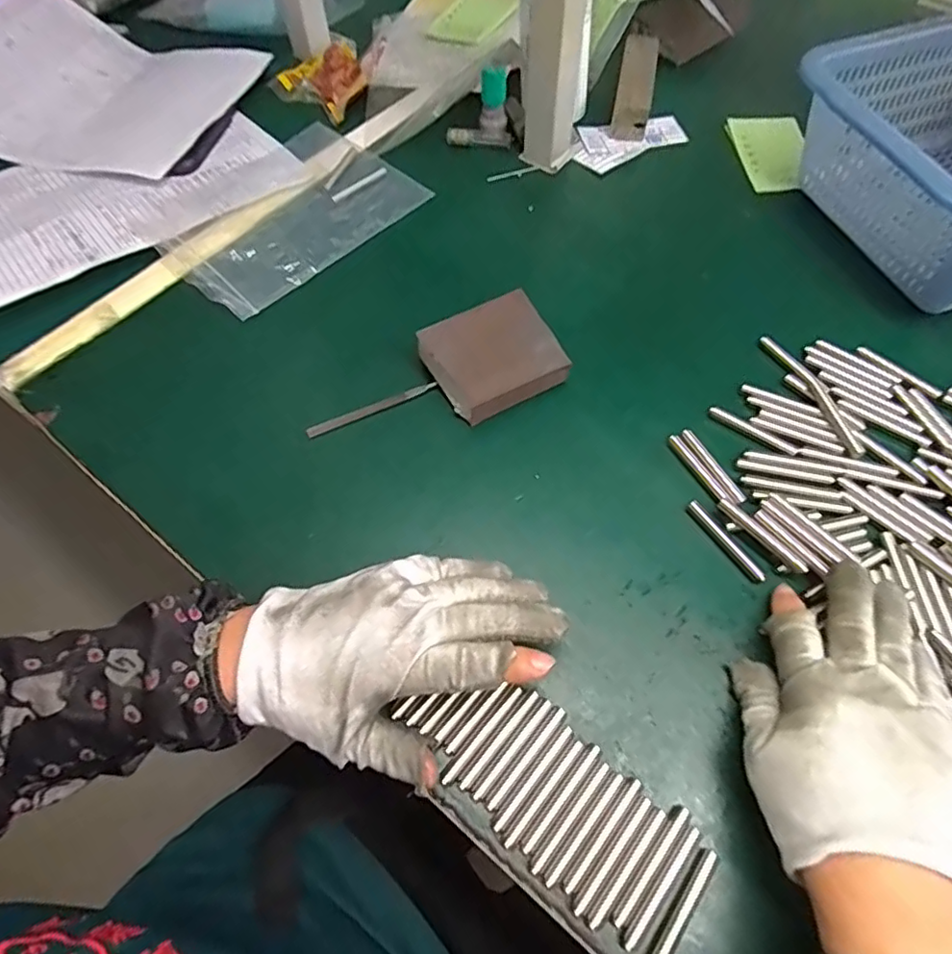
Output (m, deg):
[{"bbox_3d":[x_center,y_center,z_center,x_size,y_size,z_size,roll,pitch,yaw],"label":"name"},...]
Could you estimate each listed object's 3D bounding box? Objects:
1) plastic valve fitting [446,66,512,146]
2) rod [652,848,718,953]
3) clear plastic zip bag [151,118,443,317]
[{"bbox_3d":[0.002,-0.325,0.521,0.057,0.053,0.028,-2,61,0],"label":"plastic valve fitting"},{"bbox_3d":[0.092,0.194,0.262,0.007,0.004,0.058,34,67,18],"label":"rod"},{"bbox_3d":[-0.155,-0.222,0.487,0.143,0.012,0.200,38,69,20],"label":"clear plastic zip bag"}]

